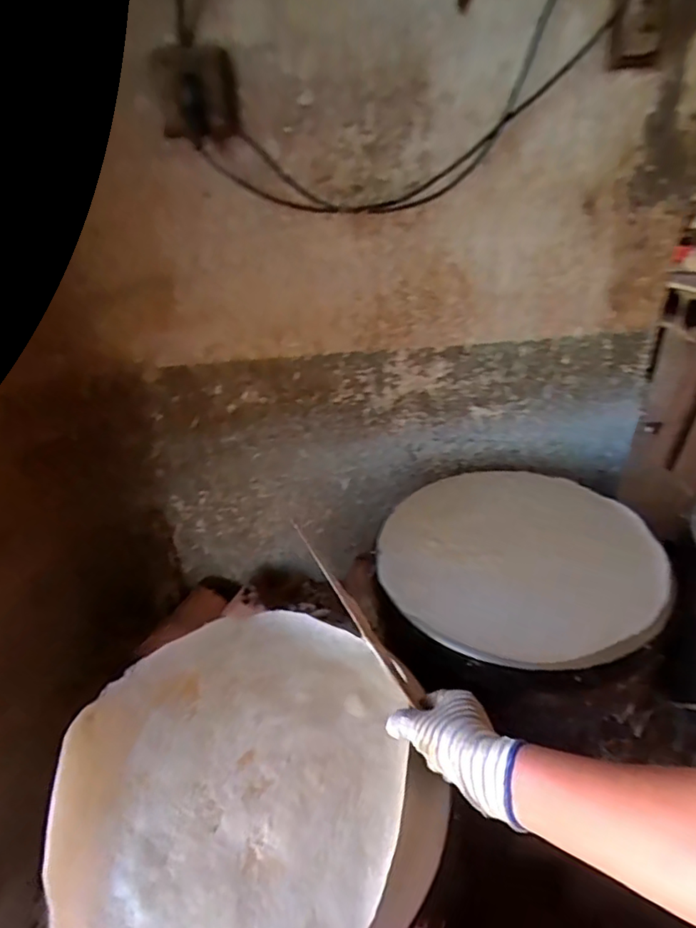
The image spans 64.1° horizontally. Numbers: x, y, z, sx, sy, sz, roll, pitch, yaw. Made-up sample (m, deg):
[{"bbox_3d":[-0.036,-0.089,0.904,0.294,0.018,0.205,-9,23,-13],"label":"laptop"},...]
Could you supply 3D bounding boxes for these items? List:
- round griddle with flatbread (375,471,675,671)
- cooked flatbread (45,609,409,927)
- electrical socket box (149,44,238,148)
[{"bbox_3d":[0.224,0.114,0.741,0.349,0.027,0.350,-2,33,1],"label":"round griddle with flatbread"},{"bbox_3d":[-0.109,0.286,0.537,0.317,0.038,0.346,-2,33,1],"label":"cooked flatbread"},{"bbox_3d":[-0.183,-0.449,0.678,0.093,0.093,0.048,-10,34,-11],"label":"electrical socket box"}]

